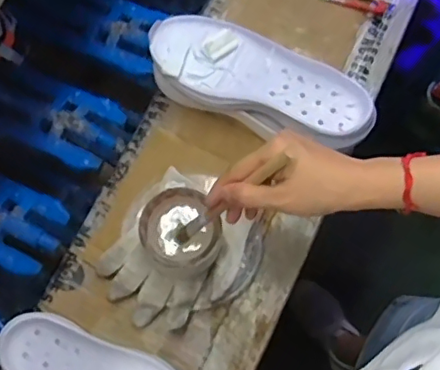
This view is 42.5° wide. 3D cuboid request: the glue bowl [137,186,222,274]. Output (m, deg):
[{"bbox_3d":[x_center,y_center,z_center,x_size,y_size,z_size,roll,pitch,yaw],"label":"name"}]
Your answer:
[{"bbox_3d":[-0.040,0.048,0.580,0.075,0.053,0.080,1,74,-4],"label":"glue bowl"}]

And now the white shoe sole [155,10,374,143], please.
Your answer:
[{"bbox_3d":[0.047,-0.120,0.615,0.244,0.027,0.086,23,74,3],"label":"white shoe sole"}]

